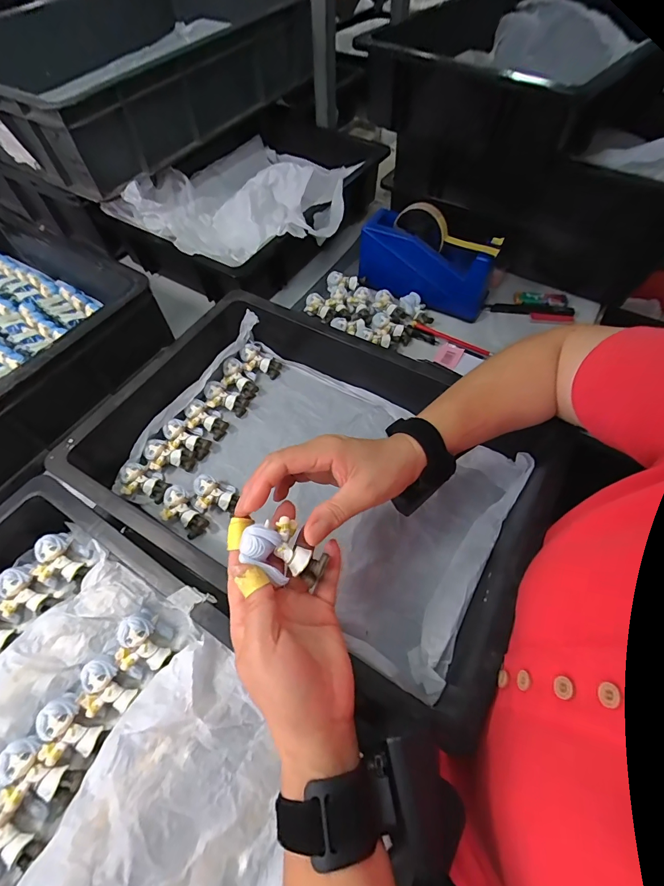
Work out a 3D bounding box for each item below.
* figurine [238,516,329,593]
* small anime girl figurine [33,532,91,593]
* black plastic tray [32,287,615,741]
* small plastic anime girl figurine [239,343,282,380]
[{"bbox_3d":[-0.034,0.078,0.277,0.057,0.032,0.037,37,60,-3],"label":"figurine"},{"bbox_3d":[-0.266,0.116,0.375,0.050,0.019,0.050,34,69,-9],"label":"small anime girl figurine"},{"bbox_3d":[-0.037,0.020,0.426,0.474,0.094,0.310,27,63,16],"label":"black plastic tray"},{"bbox_3d":[-0.100,-0.113,0.539,0.054,0.026,0.038,34,65,19],"label":"small plastic anime girl figurine"}]

